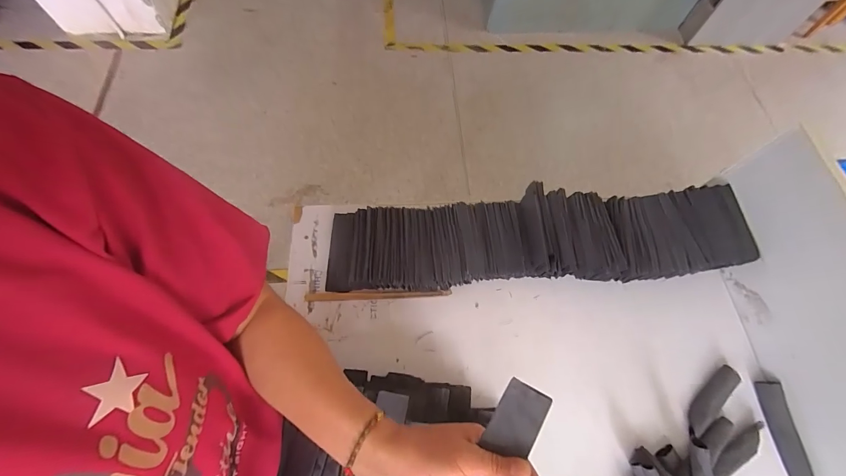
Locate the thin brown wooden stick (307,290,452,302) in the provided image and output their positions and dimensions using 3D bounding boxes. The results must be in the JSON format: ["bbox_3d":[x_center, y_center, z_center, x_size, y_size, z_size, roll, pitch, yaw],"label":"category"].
[{"bbox_3d":[-0.082,0.105,0.660,0.263,0.008,0.017,-1,66,-4],"label":"thin brown wooden stick"}]

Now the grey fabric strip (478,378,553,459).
[{"bbox_3d":[0.073,0.196,0.321,0.043,0.015,0.126,26,76,8],"label":"grey fabric strip"}]

